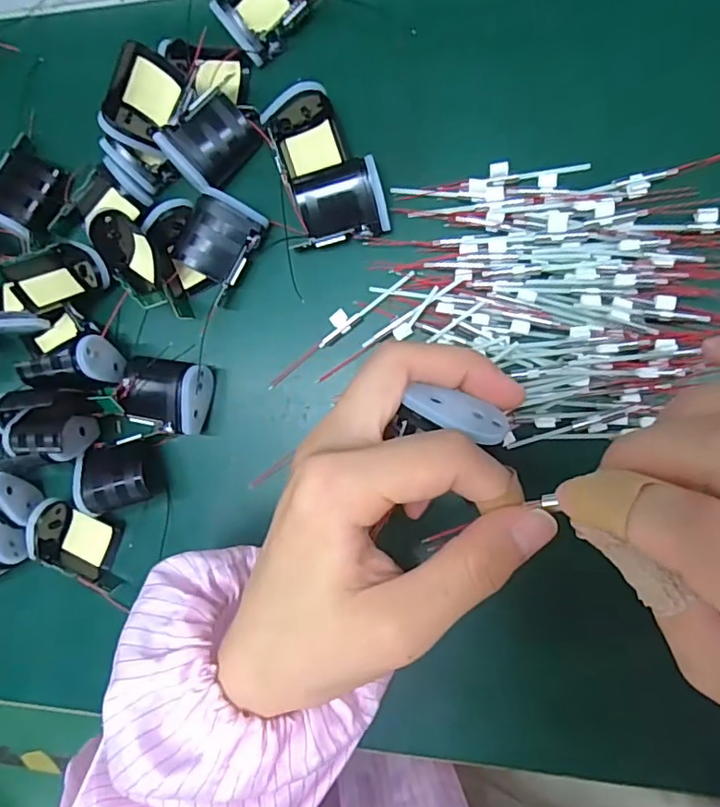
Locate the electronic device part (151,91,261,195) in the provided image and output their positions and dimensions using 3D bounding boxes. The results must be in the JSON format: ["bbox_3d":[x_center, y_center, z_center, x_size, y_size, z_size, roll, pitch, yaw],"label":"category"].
[{"bbox_3d":[-0.076,-0.133,0.279,0.044,0.026,0.029,-44,81,7],"label":"electronic device part"}]

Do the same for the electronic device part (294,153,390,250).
[{"bbox_3d":[-0.010,-0.097,0.269,0.043,0.024,0.031,-11,87,11],"label":"electronic device part"}]

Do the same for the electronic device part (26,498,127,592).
[{"bbox_3d":[-0.152,0.076,0.292,0.046,0.018,0.039,15,92,11],"label":"electronic device part"}]

